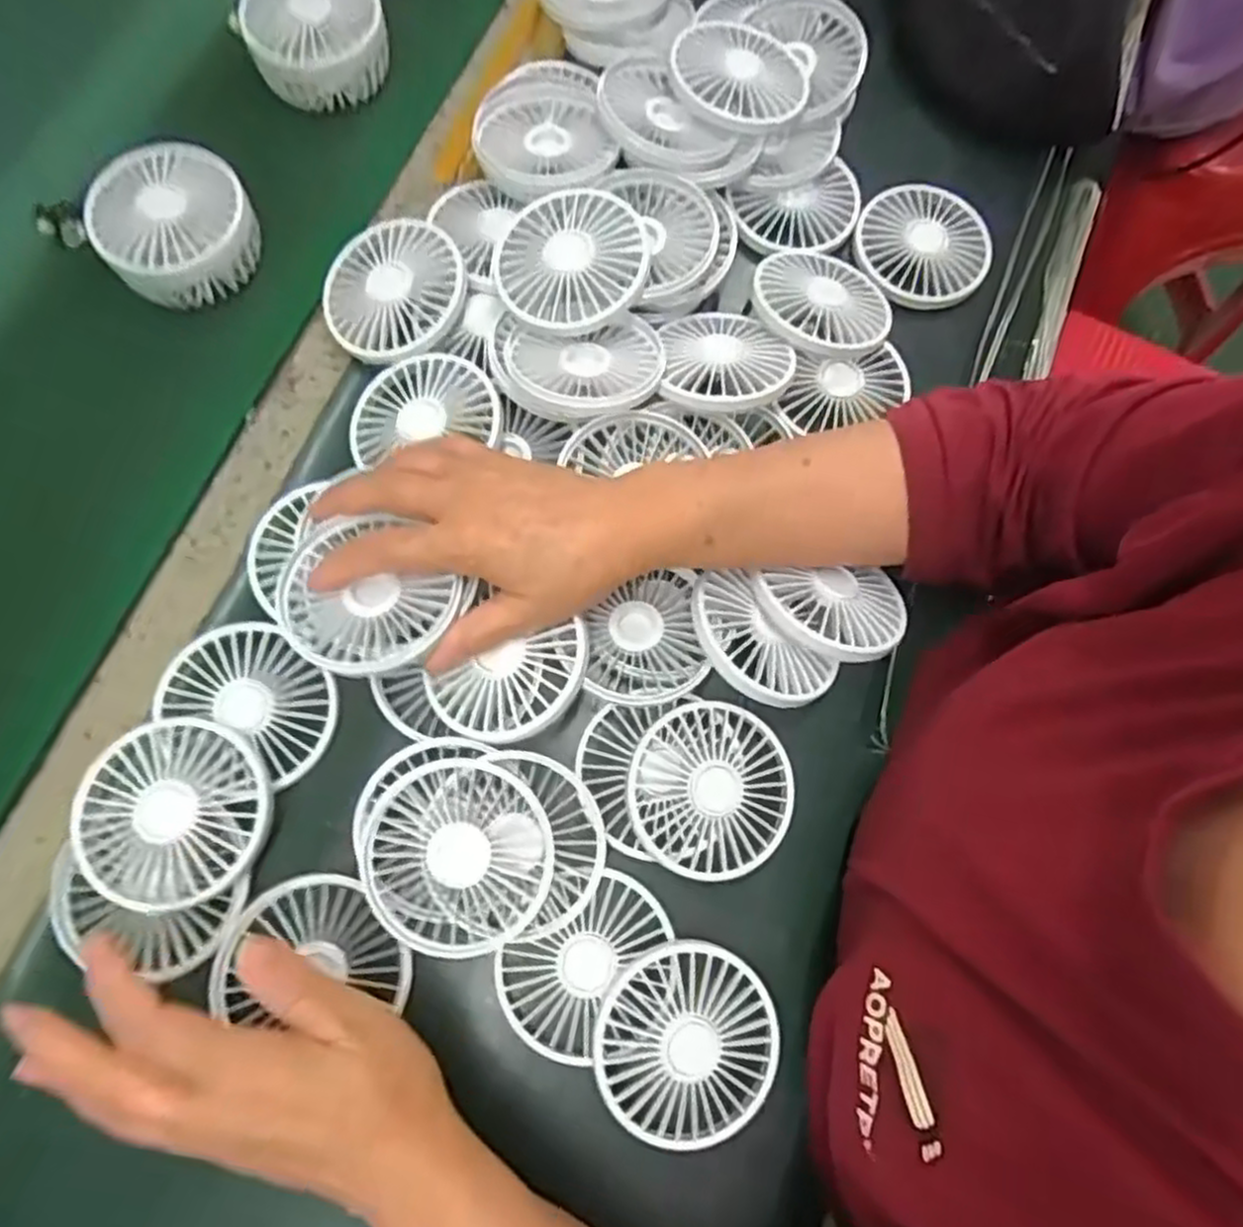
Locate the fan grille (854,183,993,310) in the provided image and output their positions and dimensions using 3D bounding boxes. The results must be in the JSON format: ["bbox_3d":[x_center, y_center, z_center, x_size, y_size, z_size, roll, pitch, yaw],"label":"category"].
[{"bbox_3d":[0.195,-0.243,0.495,0.083,0.011,0.087,5,74,0],"label":"fan grille"}]

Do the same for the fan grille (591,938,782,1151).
[{"bbox_3d":[0.032,0.202,0.356,0.085,0.009,0.085,0,74,-1],"label":"fan grille"}]

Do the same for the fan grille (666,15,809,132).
[{"bbox_3d":[0.072,-0.332,0.464,0.084,0.011,0.084,0,74,-1],"label":"fan grille"}]

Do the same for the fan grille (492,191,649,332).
[{"bbox_3d":[-0.027,-0.199,0.431,0.085,0.019,0.086,-2,80,9],"label":"fan grille"}]

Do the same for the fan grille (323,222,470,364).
[{"bbox_3d":[-0.135,-0.192,0.444,0.086,0.016,0.084,41,77,10],"label":"fan grille"}]

